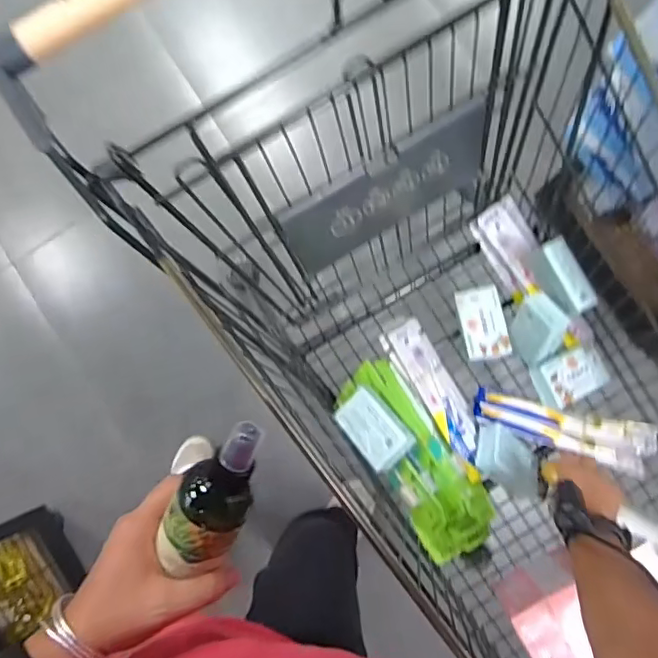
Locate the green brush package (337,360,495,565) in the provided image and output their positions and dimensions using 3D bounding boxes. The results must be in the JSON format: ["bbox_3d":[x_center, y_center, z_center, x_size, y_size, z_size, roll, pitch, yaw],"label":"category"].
[{"bbox_3d":[0.119,0.169,0.785,0.106,0.064,0.275,-27,74,0],"label":"green brush package"}]

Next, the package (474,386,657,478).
[{"bbox_3d":[0.310,0.129,0.772,0.224,0.029,0.062,16,79,14],"label":"package"}]

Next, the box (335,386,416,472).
[{"bbox_3d":[0.057,0.133,0.764,0.097,0.033,0.064,45,89,4],"label":"box"}]

